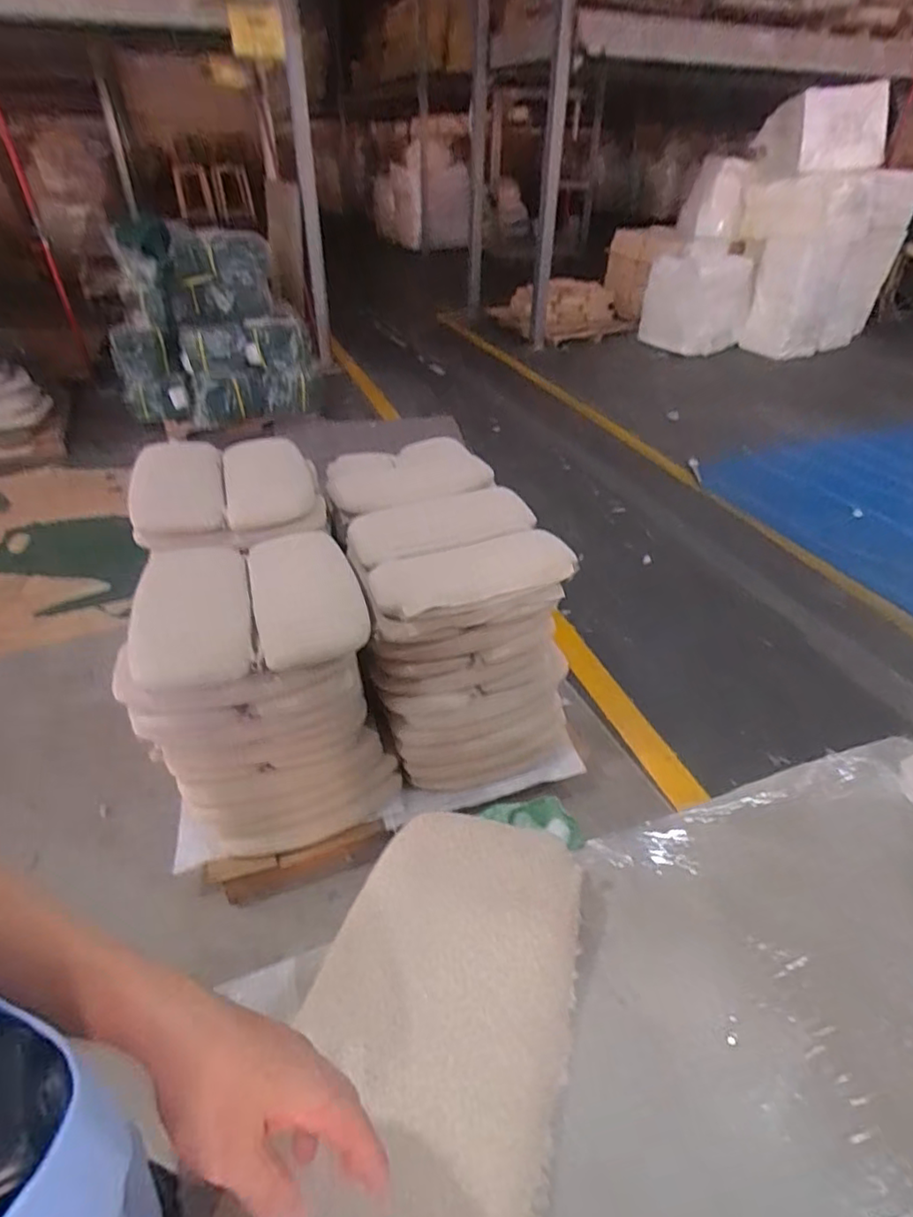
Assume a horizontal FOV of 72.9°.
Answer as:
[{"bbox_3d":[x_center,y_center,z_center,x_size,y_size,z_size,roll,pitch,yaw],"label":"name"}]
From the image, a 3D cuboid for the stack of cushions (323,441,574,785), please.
[{"bbox_3d":[-0.061,-0.051,1.774,0.476,0.582,0.908,-9,37,-12],"label":"stack of cushions"}]

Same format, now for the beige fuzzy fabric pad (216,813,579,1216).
[{"bbox_3d":[-0.026,0.387,0.532,0.213,0.080,0.433,5,37,16],"label":"beige fuzzy fabric pad"}]

